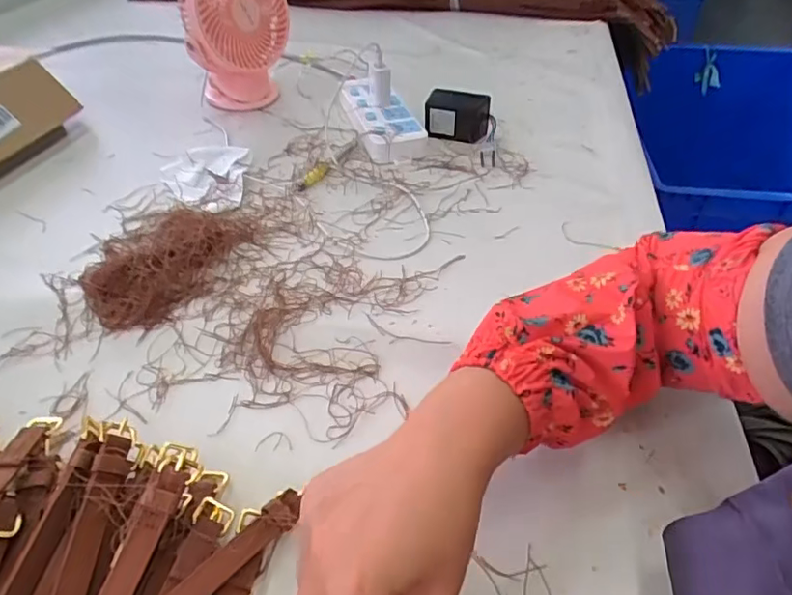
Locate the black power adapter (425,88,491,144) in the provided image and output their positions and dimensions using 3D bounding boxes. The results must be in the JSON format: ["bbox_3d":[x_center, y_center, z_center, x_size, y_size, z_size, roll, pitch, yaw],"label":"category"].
[{"bbox_3d":[0.078,-0.231,0.693,0.078,0.052,0.044,5,44,4],"label":"black power adapter"}]

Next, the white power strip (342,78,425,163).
[{"bbox_3d":[-0.025,-0.246,0.720,0.072,0.033,0.204,-12,45,-13],"label":"white power strip"}]

